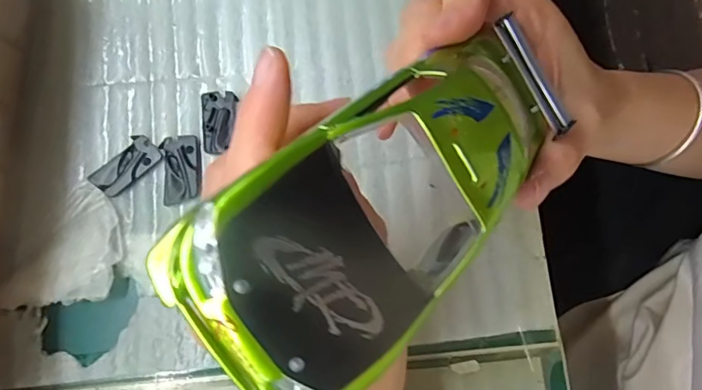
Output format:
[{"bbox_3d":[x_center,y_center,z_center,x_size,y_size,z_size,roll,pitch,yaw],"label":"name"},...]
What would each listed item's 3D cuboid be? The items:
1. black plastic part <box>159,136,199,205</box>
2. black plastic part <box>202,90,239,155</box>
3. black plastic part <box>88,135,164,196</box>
[{"bbox_3d":[-0.084,-0.013,0.245,0.019,0.004,0.033,-7,79,-2],"label":"black plastic part"},{"bbox_3d":[-0.066,-0.037,0.250,0.018,0.004,0.031,-5,79,-2],"label":"black plastic part"},{"bbox_3d":[-0.110,-0.014,0.245,0.017,0.004,0.033,44,81,7],"label":"black plastic part"}]

